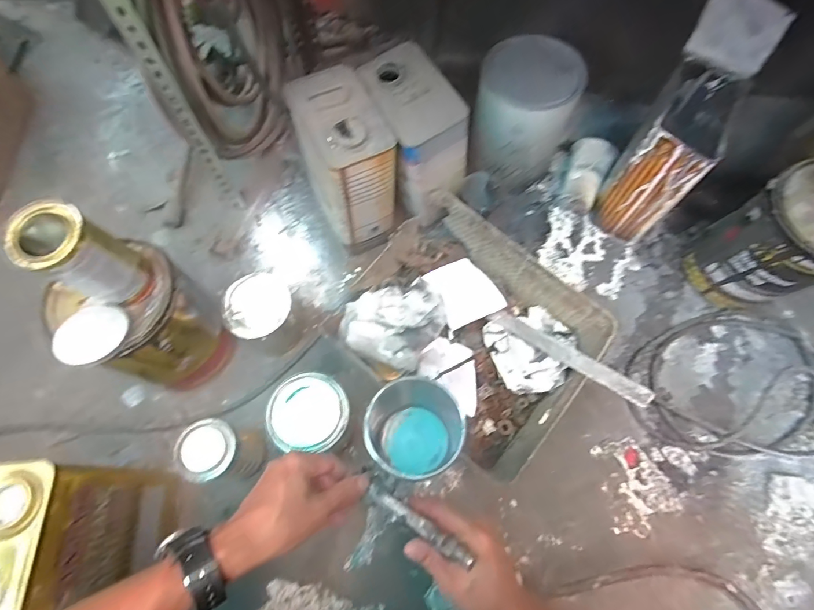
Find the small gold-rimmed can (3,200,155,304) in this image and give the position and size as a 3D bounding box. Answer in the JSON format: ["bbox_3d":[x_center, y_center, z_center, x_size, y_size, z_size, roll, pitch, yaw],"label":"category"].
[{"bbox_3d":[-0.354,-0.050,0.459,0.069,0.131,0.085,37,68,13],"label":"small gold-rimmed can"}]

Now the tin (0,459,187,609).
[{"bbox_3d":[-0.386,0.279,0.488,0.117,0.267,0.166,-4,69,-2],"label":"tin"}]

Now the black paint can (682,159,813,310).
[{"bbox_3d":[0.591,-0.095,0.666,0.143,0.234,0.152,1,64,-3],"label":"black paint can"}]

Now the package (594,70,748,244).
[{"bbox_3d":[0.426,-0.229,0.708,0.104,0.255,0.189,37,68,13],"label":"package"}]

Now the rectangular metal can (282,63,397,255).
[{"bbox_3d":[-0.095,-0.213,0.653,0.106,0.229,0.153,-23,68,-14],"label":"rectangular metal can"}]

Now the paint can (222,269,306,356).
[{"bbox_3d":[-0.224,0.018,0.663,0.097,0.121,0.100,-37,73,-14],"label":"paint can"}]

